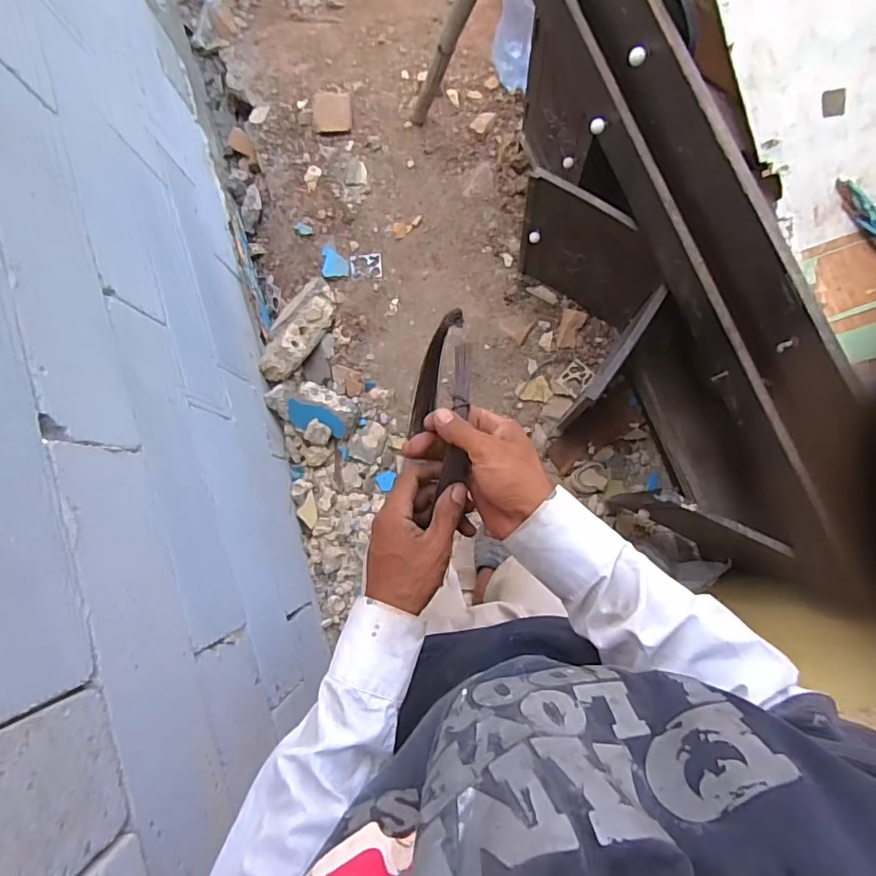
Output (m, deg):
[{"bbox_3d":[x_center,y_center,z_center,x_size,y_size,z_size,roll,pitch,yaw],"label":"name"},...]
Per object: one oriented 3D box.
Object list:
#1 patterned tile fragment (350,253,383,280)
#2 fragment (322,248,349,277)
[{"bbox_3d":[-0.224,-0.533,1.662,0.097,0.011,0.085,-6,84,2],"label":"patterned tile fragment"},{"bbox_3d":[-0.319,-0.547,1.673,0.079,0.026,0.099,-5,84,2],"label":"fragment"}]

